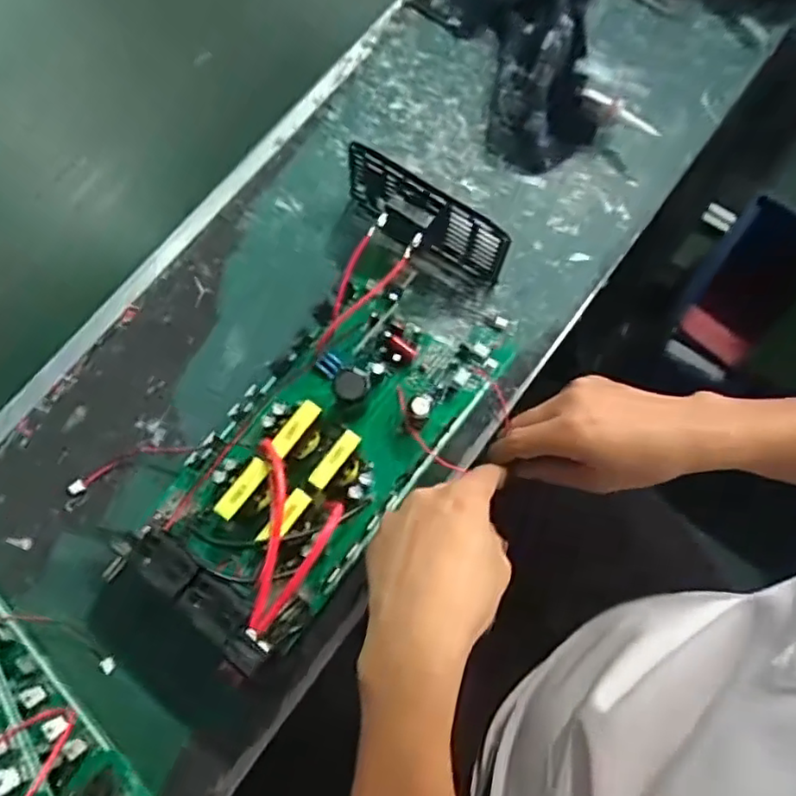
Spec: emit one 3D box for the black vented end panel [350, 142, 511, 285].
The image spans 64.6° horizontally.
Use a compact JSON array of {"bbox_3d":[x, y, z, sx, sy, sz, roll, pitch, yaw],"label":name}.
[{"bbox_3d":[0.014,-0.123,0.447,0.127,0.063,0.032,35,76,9],"label":"black vented end panel"}]

